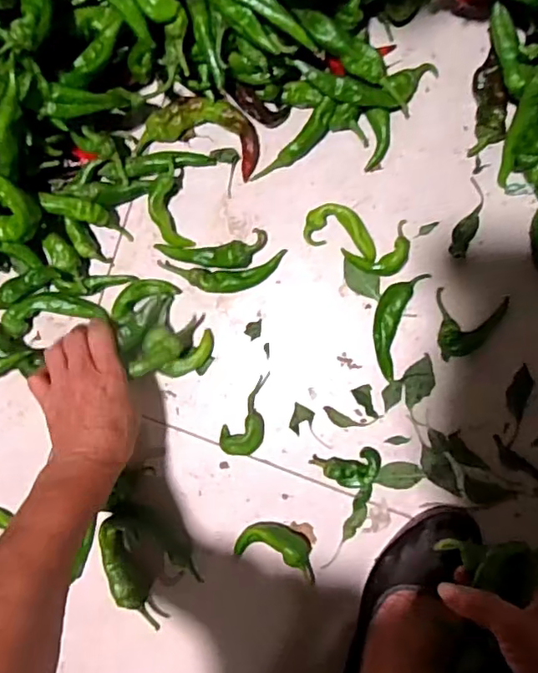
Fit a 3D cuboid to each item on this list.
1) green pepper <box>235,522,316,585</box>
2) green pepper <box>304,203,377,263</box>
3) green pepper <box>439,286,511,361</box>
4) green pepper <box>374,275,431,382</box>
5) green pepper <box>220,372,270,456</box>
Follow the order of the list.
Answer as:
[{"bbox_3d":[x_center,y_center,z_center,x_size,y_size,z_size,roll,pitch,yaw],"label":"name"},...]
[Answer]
[{"bbox_3d":[0.011,0.201,0.538,0.080,0.024,0.042,23,94,7],"label":"green pepper"},{"bbox_3d":[0.068,-0.097,0.521,0.068,0.022,0.038,18,94,8],"label":"green pepper"},{"bbox_3d":[0.178,-0.008,0.511,0.059,0.013,0.063,11,93,8],"label":"green pepper"},{"bbox_3d":[0.112,-0.014,0.518,0.035,0.019,0.098,21,94,8],"label":"green pepper"},{"bbox_3d":[-0.015,0.079,0.540,0.038,0.018,0.078,38,96,6],"label":"green pepper"}]

